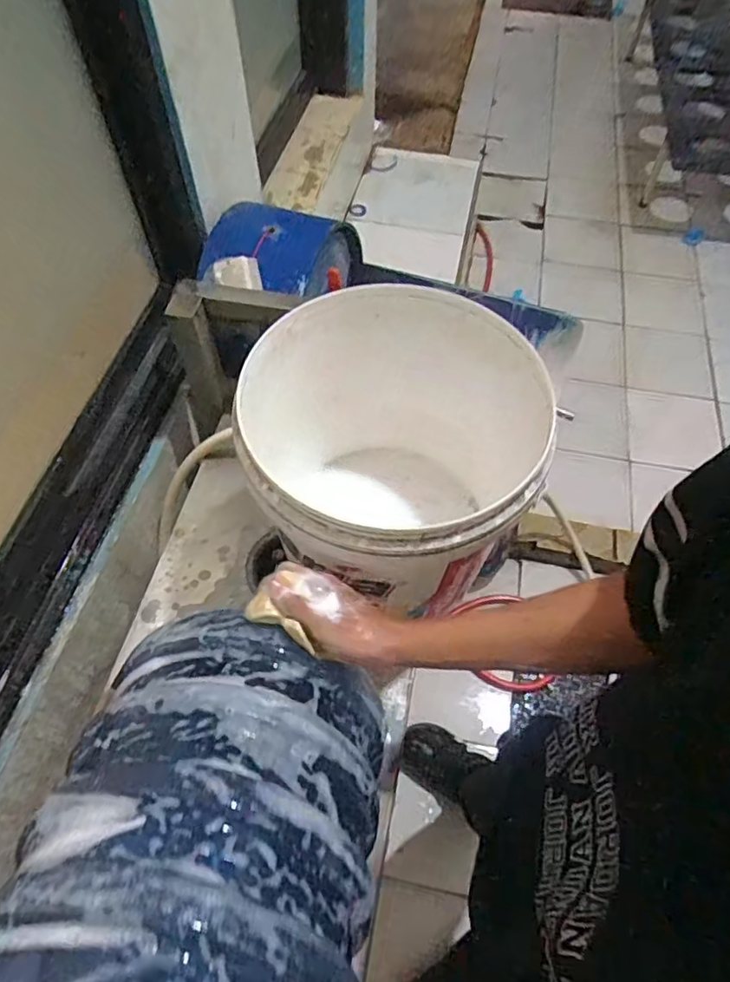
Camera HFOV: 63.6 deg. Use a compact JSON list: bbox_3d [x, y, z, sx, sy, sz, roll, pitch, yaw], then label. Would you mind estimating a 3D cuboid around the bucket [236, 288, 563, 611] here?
[{"bbox_3d":[0.016,-0.022,0.673,0.332,0.301,0.298,14,59,8],"label":"bucket"}]

